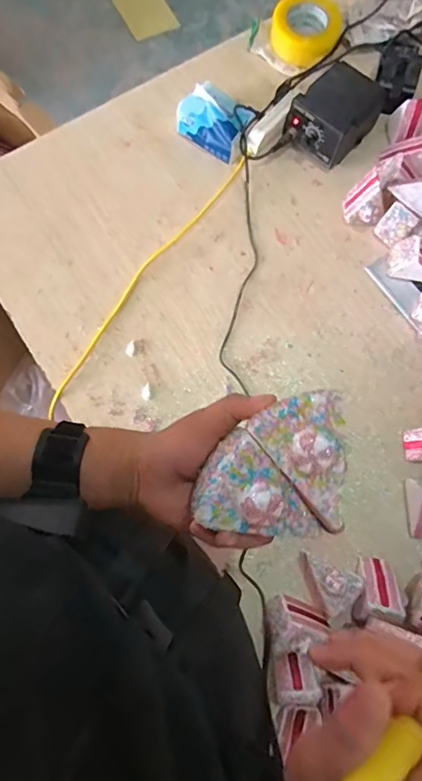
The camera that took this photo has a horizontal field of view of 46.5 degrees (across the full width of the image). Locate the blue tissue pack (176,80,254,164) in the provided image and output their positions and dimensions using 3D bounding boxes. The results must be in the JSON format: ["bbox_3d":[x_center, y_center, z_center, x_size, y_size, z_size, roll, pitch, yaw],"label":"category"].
[{"bbox_3d":[0.008,-0.490,0.890,0.119,0.069,0.090,35,77,7],"label":"blue tissue pack"}]

